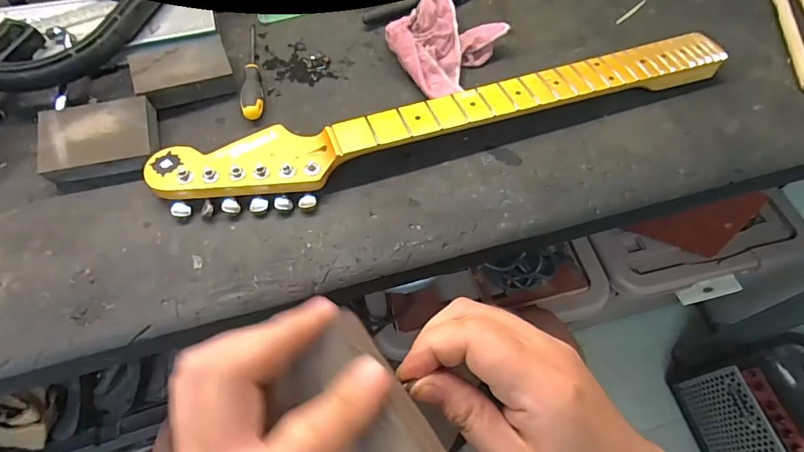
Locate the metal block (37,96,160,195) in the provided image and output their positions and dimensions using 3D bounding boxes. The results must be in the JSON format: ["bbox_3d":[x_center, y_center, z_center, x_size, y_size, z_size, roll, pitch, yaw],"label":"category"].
[{"bbox_3d":[-0.302,-0.082,0.440,0.102,0.035,0.080,-13,63,-9],"label":"metal block"}]

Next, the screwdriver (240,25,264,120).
[{"bbox_3d":[-0.175,-0.189,0.512,0.023,0.021,0.165,-8,62,-6],"label":"screwdriver"}]

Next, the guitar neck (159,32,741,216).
[{"bbox_3d":[0.067,-0.109,0.465,0.620,0.034,0.084,-15,63,-10],"label":"guitar neck"}]

